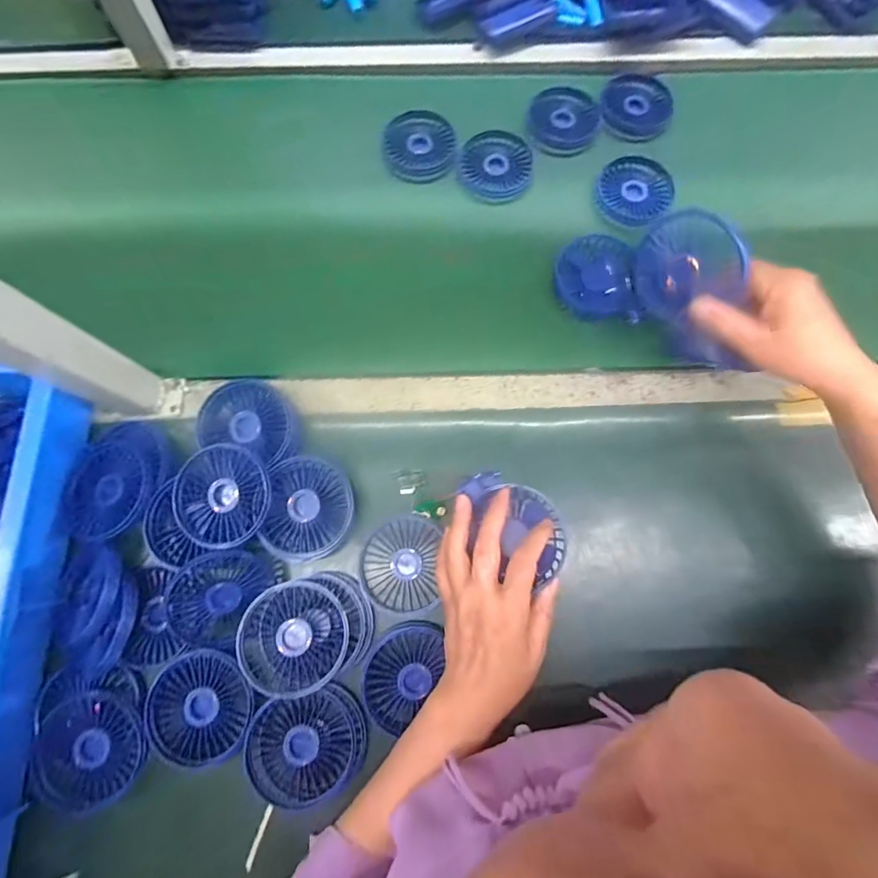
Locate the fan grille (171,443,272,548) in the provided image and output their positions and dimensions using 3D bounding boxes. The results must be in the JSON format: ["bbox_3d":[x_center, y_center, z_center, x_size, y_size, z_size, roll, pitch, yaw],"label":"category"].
[{"bbox_3d":[-0.197,0.050,0.409,0.087,0.017,0.085,0,75,0],"label":"fan grille"}]

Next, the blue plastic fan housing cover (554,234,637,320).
[{"bbox_3d":[0.169,-0.175,0.494,0.078,0.011,0.084,-7,100,14],"label":"blue plastic fan housing cover"}]

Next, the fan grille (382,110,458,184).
[{"bbox_3d":[-0.023,-0.345,0.539,0.083,0.018,0.072,4,106,-6],"label":"fan grille"}]

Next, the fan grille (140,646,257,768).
[{"bbox_3d":[-0.210,0.236,0.397,0.087,0.014,0.090,0,75,0],"label":"fan grille"}]

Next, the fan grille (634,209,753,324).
[{"bbox_3d":[0.197,-0.137,0.363,0.012,0.079,0.080,-30,108,-41],"label":"fan grille"}]

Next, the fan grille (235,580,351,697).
[{"bbox_3d":[-0.125,0.173,0.395,0.087,0.009,0.089,-17,79,-18],"label":"fan grille"}]

